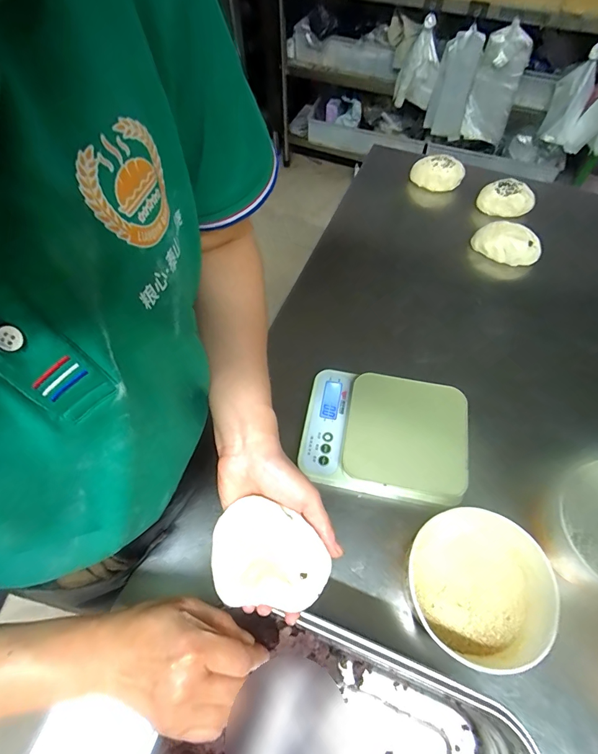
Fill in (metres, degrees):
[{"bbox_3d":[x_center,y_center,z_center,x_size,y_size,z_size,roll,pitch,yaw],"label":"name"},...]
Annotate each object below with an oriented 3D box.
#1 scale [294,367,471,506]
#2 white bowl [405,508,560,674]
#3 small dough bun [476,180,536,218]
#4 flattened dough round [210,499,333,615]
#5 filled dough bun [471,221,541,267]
[{"bbox_3d":[0.102,0.066,0.467,0.190,0.039,0.150,10,62,6],"label":"scale"},{"bbox_3d":[0.173,0.205,0.374,0.128,0.069,0.126,0,61,1],"label":"white bowl"},{"bbox_3d":[0.364,-0.311,0.675,0.090,0.059,0.040,29,65,15],"label":"small dough bun"},{"bbox_3d":[-0.025,0.147,0.319,0.097,0.014,0.078,3,76,5],"label":"flattened dough round"},{"bbox_3d":[0.340,-0.219,0.624,0.105,0.042,0.050,24,64,13],"label":"filled dough bun"}]

